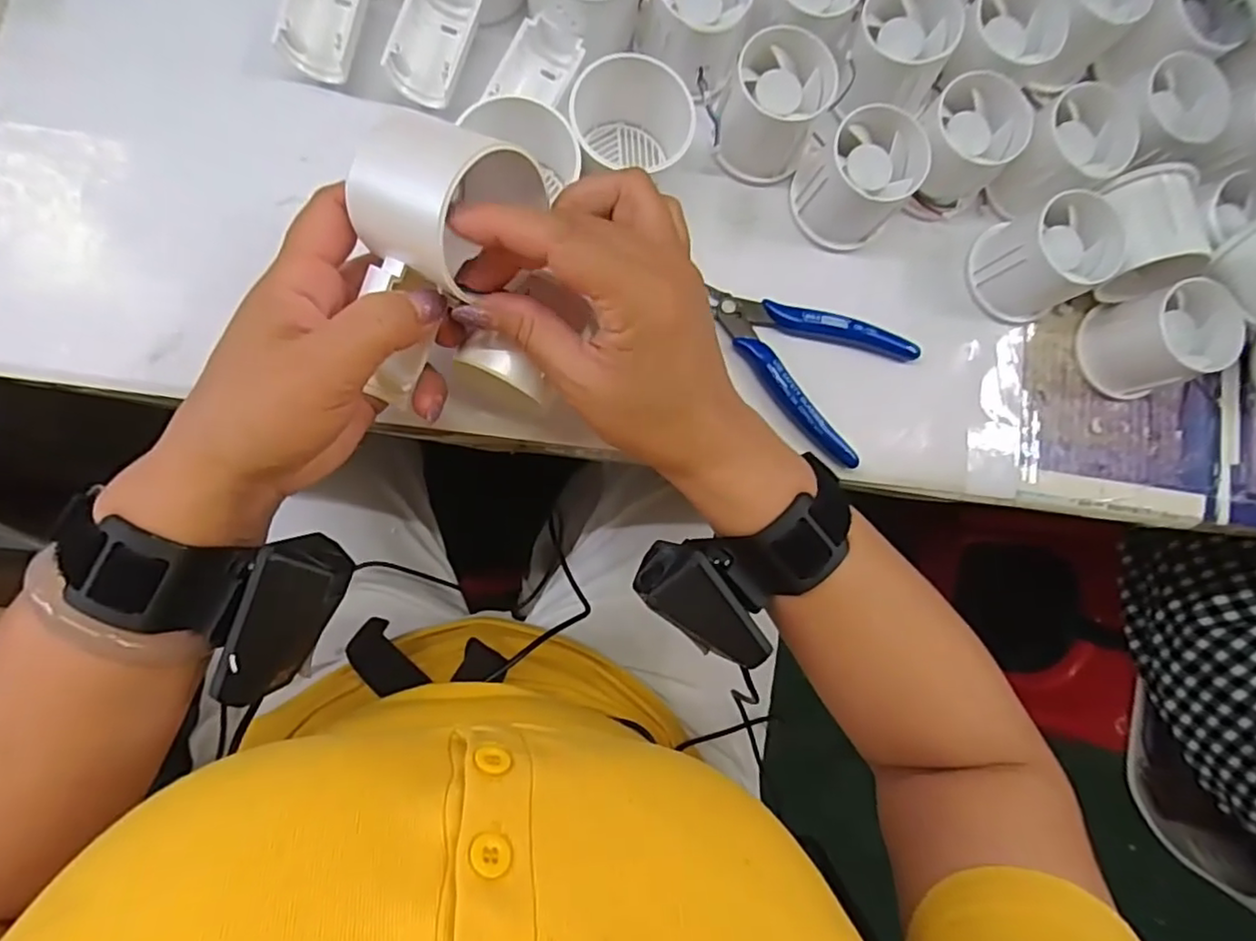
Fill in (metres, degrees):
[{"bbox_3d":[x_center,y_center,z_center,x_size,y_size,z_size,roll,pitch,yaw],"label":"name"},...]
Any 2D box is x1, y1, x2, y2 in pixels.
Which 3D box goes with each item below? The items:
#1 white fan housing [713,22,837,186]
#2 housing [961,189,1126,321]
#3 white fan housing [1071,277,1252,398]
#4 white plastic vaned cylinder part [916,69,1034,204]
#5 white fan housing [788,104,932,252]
[{"bbox_3d":[0.078,-0.193,0.332,0.050,0.045,0.056,18,83,-5],"label":"white fan housing"},{"bbox_3d":[0.228,-0.117,0.338,0.056,0.052,0.054,1,85,-7],"label":"housing"},{"bbox_3d":[0.293,-0.073,0.345,0.051,0.050,0.052,-17,87,-9],"label":"white fan housing"},{"bbox_3d":[0.179,-0.176,0.336,0.049,0.048,0.053,1,85,-7],"label":"white plastic vaned cylinder part"},{"bbox_3d":[0.122,-0.157,0.332,0.055,0.046,0.054,1,85,-7],"label":"white fan housing"}]

